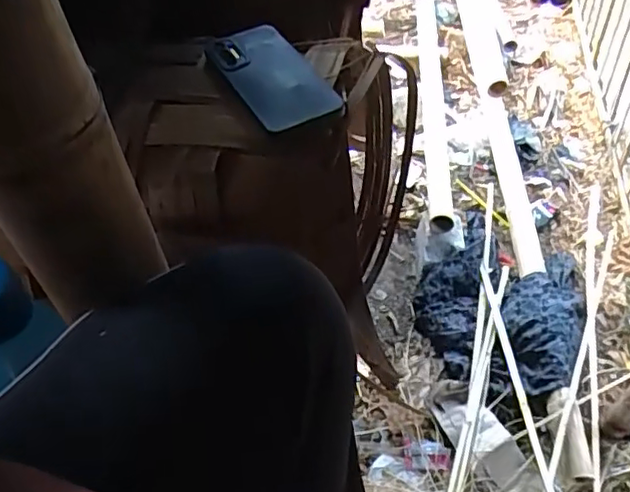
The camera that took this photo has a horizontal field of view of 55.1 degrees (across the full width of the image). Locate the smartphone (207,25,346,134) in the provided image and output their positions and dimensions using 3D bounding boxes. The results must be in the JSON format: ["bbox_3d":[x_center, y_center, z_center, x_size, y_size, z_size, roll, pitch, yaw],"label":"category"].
[{"bbox_3d":[-0.040,-0.157,0.555,0.074,0.017,0.152,-26,52,-18],"label":"smartphone"}]

